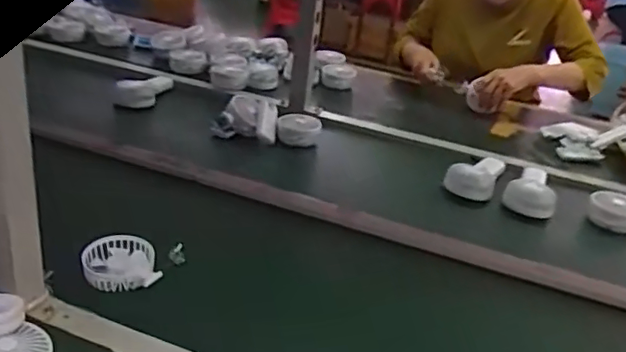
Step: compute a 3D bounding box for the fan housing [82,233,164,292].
[{"bbox_3d":[-0.258,0.120,0.791,0.088,0.034,0.097,-7,32,-26],"label":"fan housing"}]

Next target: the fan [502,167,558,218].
[{"bbox_3d":[0.406,0.022,1.088,0.091,0.043,0.150,20,31,21],"label":"fan"}]

